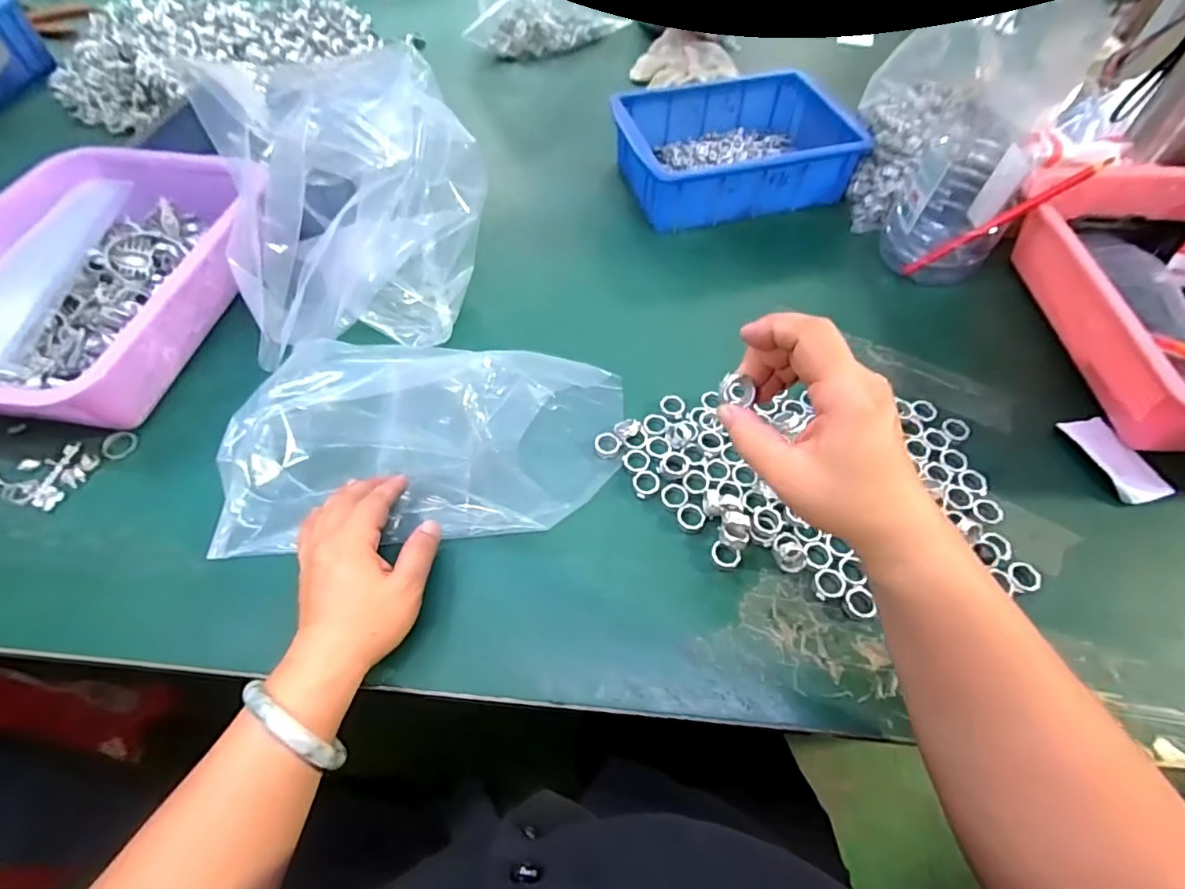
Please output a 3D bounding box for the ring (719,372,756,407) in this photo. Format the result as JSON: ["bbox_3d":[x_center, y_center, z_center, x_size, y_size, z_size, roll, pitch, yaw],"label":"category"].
[{"bbox_3d":[0.077,-0.030,0.296,0.019,0.004,0.017,2,90,-16],"label":"ring"}]

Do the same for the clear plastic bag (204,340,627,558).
[{"bbox_3d":[-0.121,-0.017,0.421,0.283,0.075,0.183,-1,59,2],"label":"clear plastic bag"}]

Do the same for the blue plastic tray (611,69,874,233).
[{"bbox_3d":[0.153,-0.332,0.622,0.240,0.066,0.169,-14,59,-9],"label":"blue plastic tray"}]

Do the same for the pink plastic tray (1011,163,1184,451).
[{"bbox_3d":[0.508,-0.122,0.461,0.203,0.086,0.307,-2,57,-2],"label":"pink plastic tray"}]

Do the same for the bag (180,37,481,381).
[{"bbox_3d":[-0.202,-0.191,0.462,0.219,0.169,0.154,-6,58,-4],"label":"bag"}]

